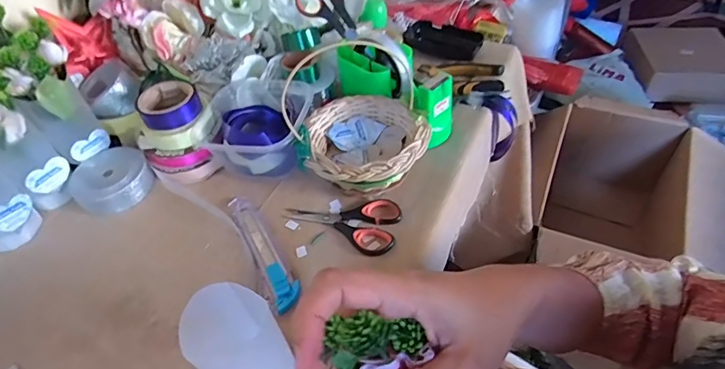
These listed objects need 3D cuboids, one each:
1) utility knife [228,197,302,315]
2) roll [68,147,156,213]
[{"bbox_3d":[-0.095,0.058,0.434,0.025,0.009,0.145,-24,48,-17],"label":"utility knife"},{"bbox_3d":[-0.281,-0.004,0.510,0.080,0.034,0.072,-31,51,-22],"label":"roll"}]

